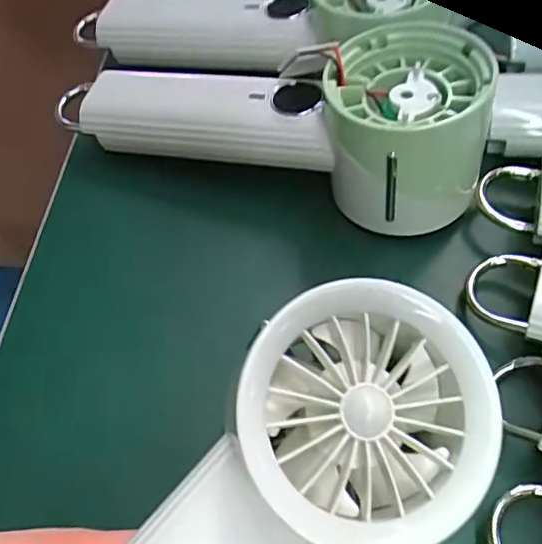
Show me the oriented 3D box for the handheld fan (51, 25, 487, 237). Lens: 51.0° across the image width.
[{"bbox_3d":[-0.004,-0.073,0.248,0.191,0.062,0.062,18,60,13],"label":"handheld fan"}]

